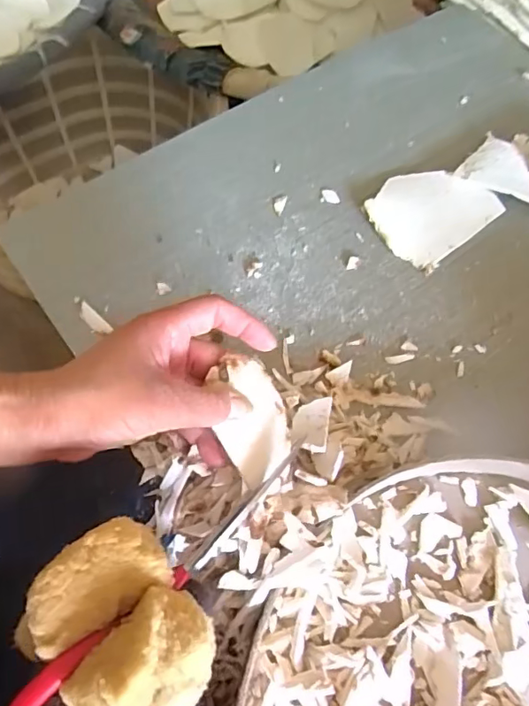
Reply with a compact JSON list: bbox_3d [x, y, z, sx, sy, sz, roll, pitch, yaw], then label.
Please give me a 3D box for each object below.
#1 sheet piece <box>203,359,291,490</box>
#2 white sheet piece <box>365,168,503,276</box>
[{"bbox_3d":[-0.007,0.038,0.299,0.040,0.006,0.072,-5,77,-18],"label":"sheet piece"},{"bbox_3d":[0.147,-0.128,0.469,0.106,0.012,0.085,-37,70,-18],"label":"white sheet piece"}]

